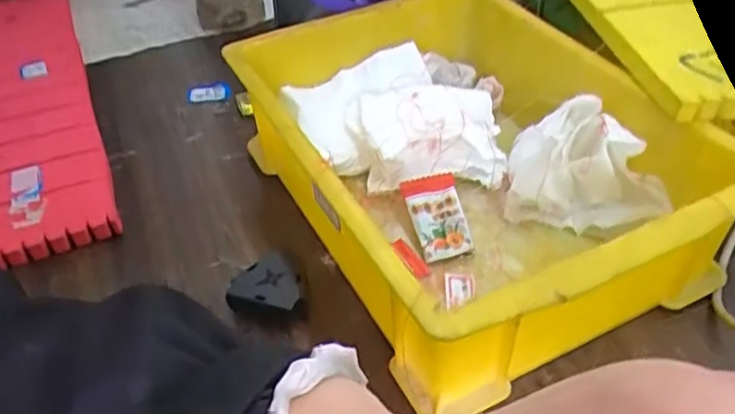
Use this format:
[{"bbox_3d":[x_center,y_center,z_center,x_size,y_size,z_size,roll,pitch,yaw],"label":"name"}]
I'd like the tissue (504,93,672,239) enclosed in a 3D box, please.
[{"bbox_3d":[0.117,-0.024,0.358,0.079,0.056,0.054,6,43,12],"label":"tissue"}]

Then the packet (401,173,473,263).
[{"bbox_3d":[0.038,0.005,0.357,0.028,0.005,0.048,-15,64,-4],"label":"packet"}]

